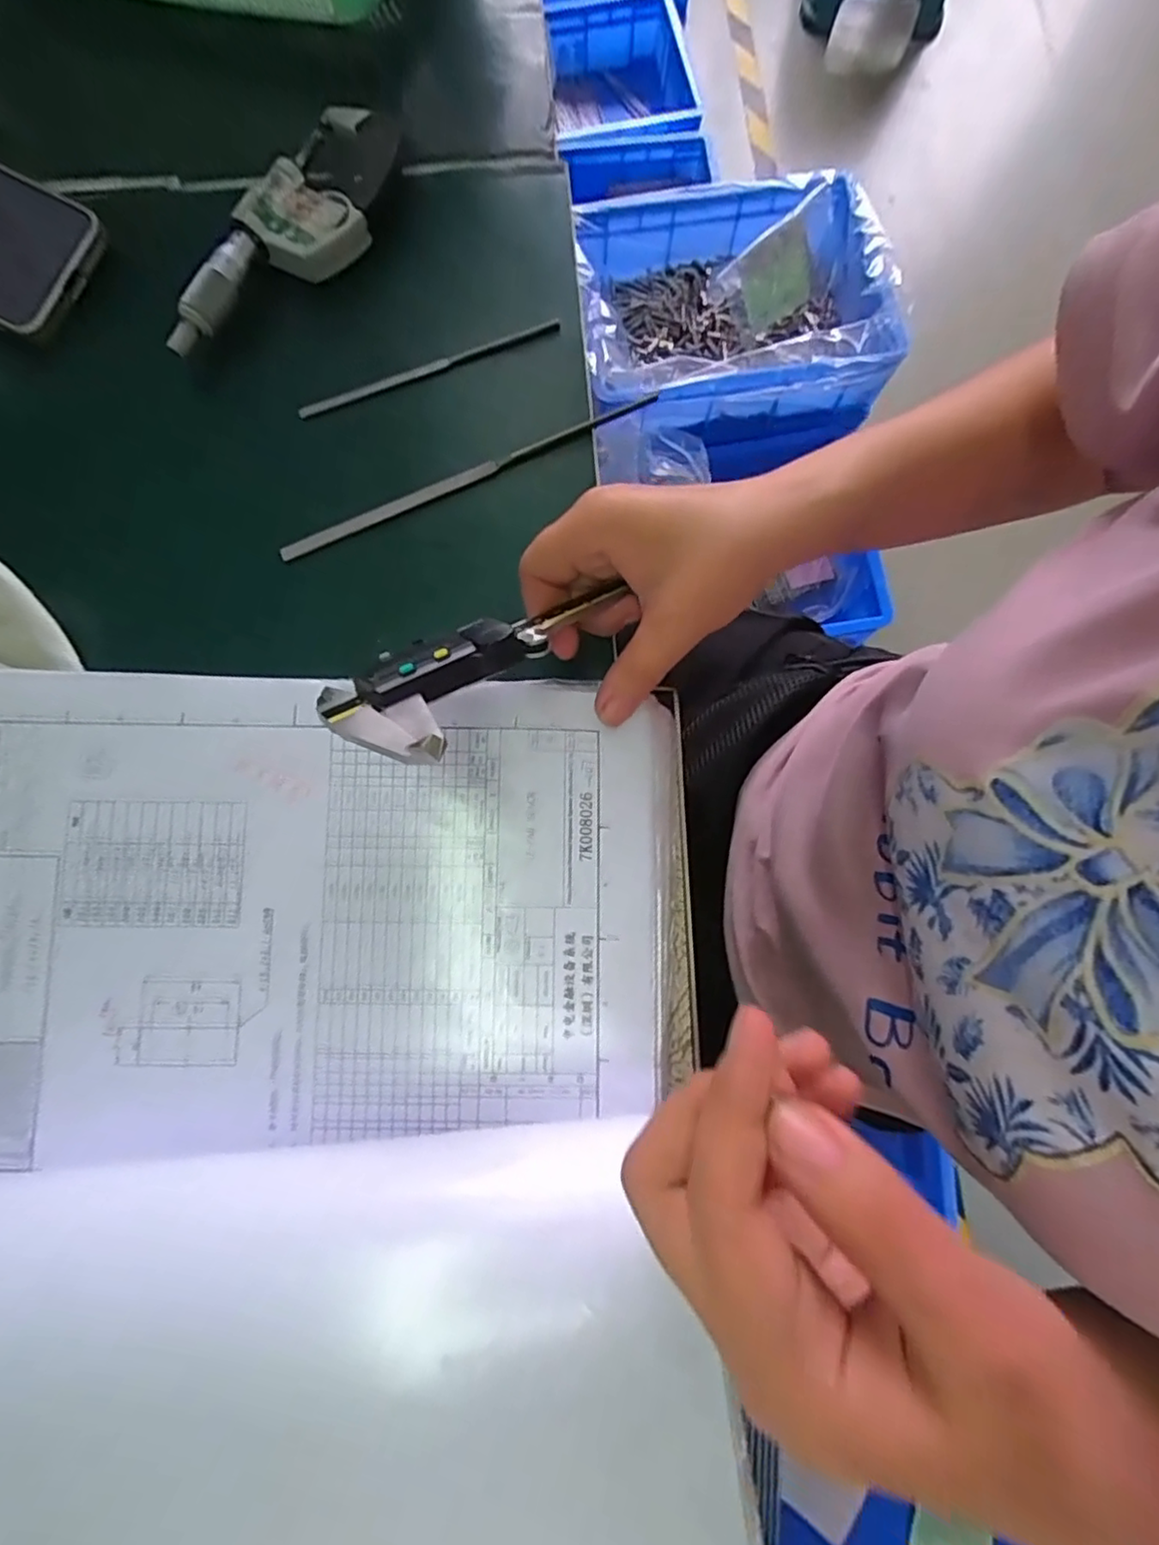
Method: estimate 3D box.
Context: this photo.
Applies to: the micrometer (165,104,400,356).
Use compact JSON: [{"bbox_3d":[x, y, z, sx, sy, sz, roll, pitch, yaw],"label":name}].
[{"bbox_3d":[-0.141,-0.267,0.327,0.053,0.034,0.154,27,81,4],"label":"micrometer"}]

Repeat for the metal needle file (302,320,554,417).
[{"bbox_3d":[-0.074,-0.203,0.321,0.135,0.006,0.005,-21,80,-4],"label":"metal needle file"}]

